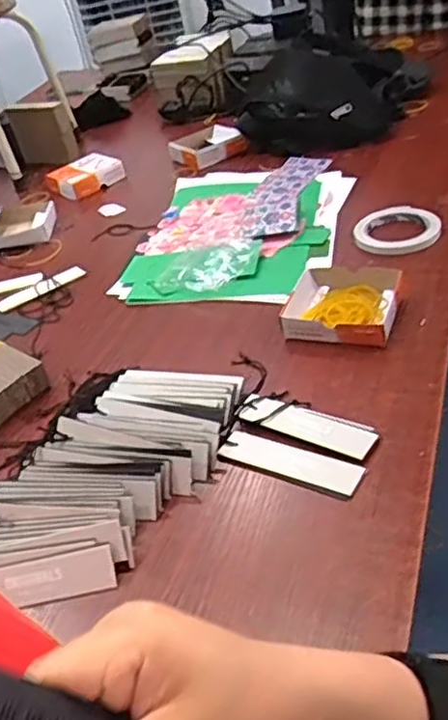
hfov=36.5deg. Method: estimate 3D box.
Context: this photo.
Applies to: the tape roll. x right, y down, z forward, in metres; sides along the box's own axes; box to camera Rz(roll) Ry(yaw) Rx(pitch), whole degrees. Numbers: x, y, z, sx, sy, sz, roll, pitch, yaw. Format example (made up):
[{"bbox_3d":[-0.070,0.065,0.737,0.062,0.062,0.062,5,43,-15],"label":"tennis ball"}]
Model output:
[{"bbox_3d":[0.219,-0.171,0.873,0.104,0.016,0.116,-11,43,11],"label":"tape roll"}]

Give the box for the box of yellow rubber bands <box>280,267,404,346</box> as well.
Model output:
[{"bbox_3d":[0.129,-0.060,0.740,0.114,0.032,0.112,2,38,19],"label":"box of yellow rubber bands"}]

